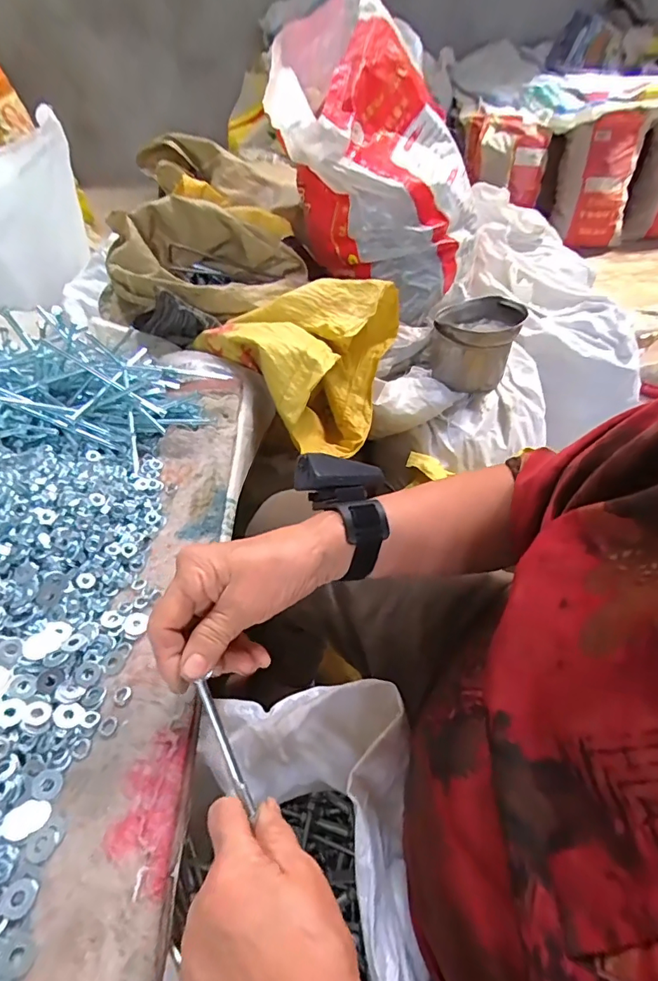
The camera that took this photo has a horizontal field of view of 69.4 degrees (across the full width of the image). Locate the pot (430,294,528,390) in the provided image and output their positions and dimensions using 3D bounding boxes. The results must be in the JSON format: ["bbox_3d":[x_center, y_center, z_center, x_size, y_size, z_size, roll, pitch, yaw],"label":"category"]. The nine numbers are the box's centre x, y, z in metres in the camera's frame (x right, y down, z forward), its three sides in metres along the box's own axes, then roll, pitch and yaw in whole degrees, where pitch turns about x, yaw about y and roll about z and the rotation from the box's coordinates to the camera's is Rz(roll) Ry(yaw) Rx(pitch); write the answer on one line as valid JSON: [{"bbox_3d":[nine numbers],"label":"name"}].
[{"bbox_3d":[0.254,-0.255,0.834,0.141,0.118,0.129,4,48,6],"label":"pot"}]

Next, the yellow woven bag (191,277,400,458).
[{"bbox_3d":[-0.015,-0.197,0.717,0.229,0.180,0.288,35,58,29],"label":"yellow woven bag"}]

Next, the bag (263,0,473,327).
[{"bbox_3d":[0.077,-0.561,0.840,0.346,0.371,0.303,3,48,5],"label":"bag"}]

